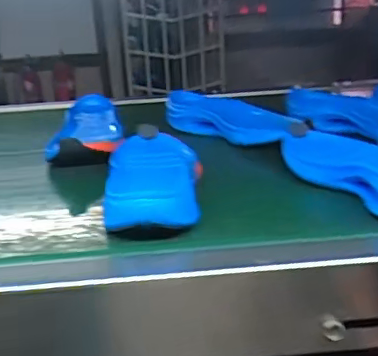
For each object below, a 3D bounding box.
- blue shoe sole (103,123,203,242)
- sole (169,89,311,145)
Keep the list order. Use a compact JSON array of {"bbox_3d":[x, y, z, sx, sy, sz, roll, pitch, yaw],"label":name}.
[{"bbox_3d":[-0.036,-0.009,0.595,0.093,0.046,0.247,-4,19,-1],"label":"blue shoe sole"},{"bbox_3d":[0.041,-0.080,0.763,0.078,0.038,0.297,-13,22,-25],"label":"sole"}]

